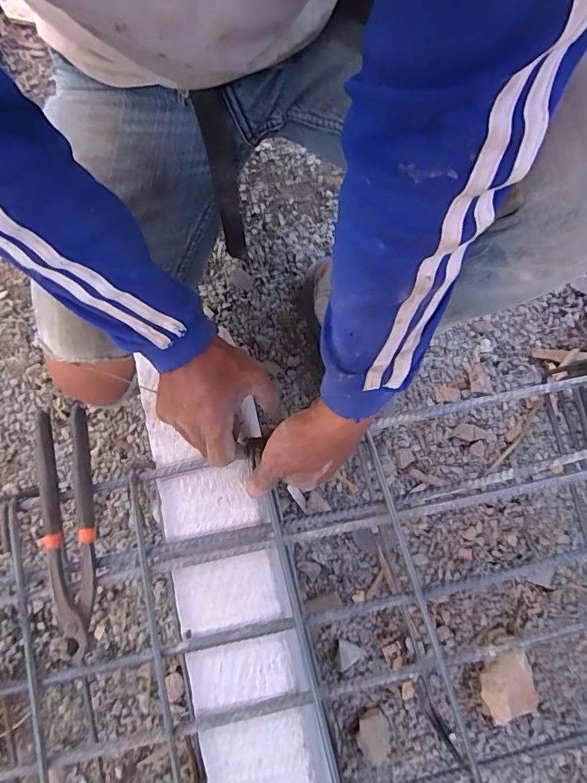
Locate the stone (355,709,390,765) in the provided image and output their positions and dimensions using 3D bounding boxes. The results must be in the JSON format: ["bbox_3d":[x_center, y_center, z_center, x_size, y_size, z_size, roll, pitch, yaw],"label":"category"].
[{"bbox_3d":[0.105,0.456,0.601,0.041,0.020,0.069,-7,80,-2],"label":"stone"}]

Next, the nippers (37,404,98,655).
[{"bbox_3d":[-0.209,0.128,0.428,0.042,0.022,0.219,-8,83,-1],"label":"nippers"}]

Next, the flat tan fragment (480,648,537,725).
[{"bbox_3d":[0.280,0.385,0.601,0.069,0.025,0.080,-13,80,-3],"label":"flat tan fragment"}]

